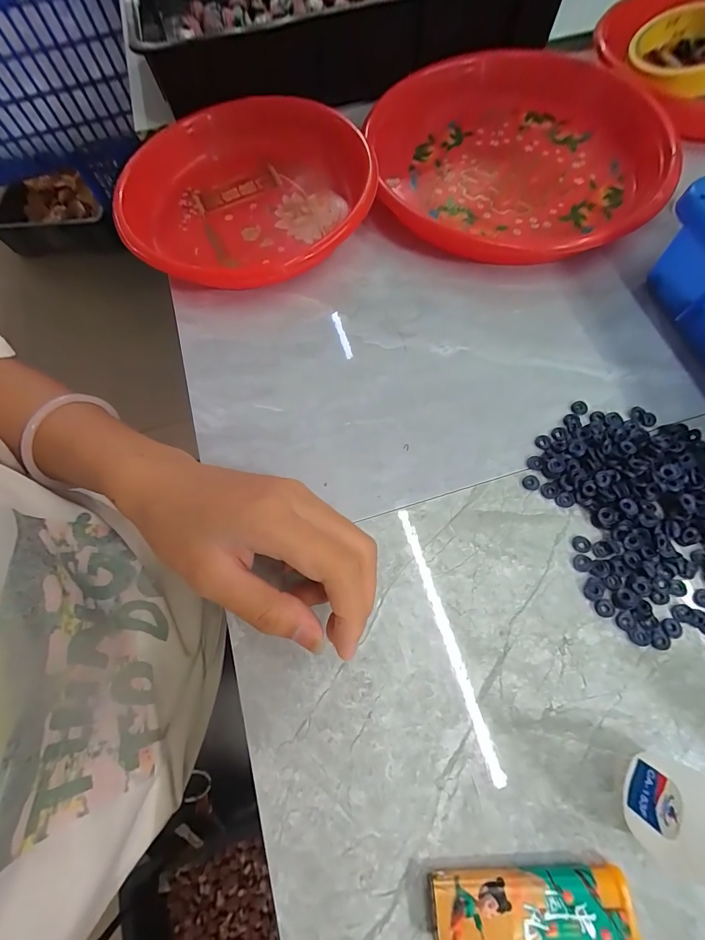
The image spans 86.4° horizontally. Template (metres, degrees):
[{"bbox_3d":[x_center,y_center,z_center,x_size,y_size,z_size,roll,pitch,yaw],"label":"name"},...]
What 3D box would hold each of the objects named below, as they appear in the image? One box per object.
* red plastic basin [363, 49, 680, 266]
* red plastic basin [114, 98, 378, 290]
[{"bbox_3d":[0.128,-0.265,0.303,0.216,0.040,0.216,-1,69,2],"label":"red plastic basin"},{"bbox_3d":[-0.082,-0.236,0.307,0.185,0.033,0.199,-10,69,-2],"label":"red plastic basin"}]

